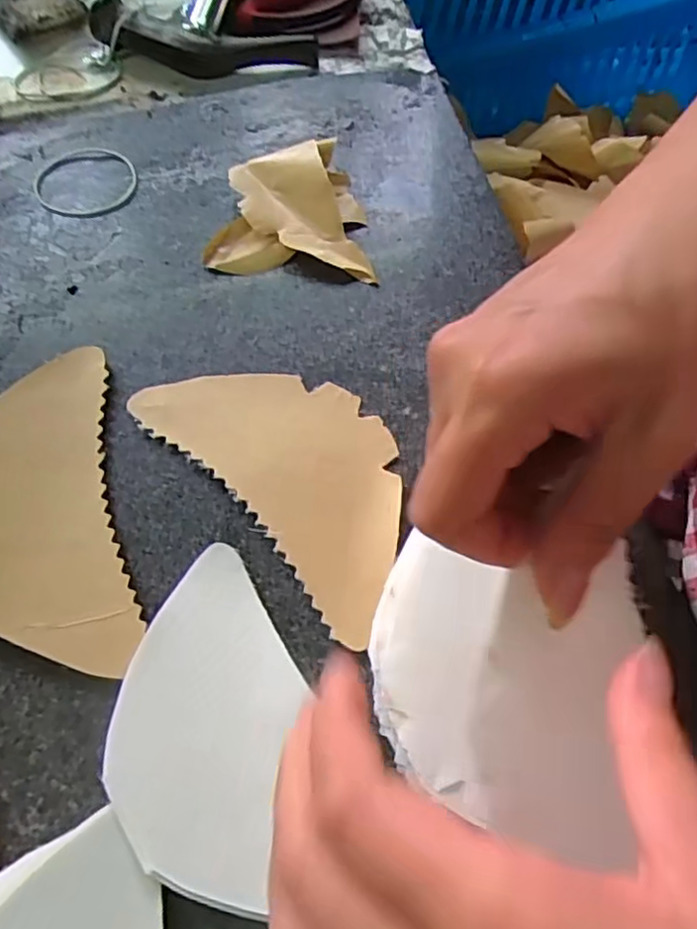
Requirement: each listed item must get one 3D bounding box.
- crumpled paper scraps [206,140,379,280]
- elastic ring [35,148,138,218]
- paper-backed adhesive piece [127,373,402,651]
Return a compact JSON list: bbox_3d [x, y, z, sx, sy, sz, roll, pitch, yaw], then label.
[{"bbox_3d":[-0.029,-0.137,0.352,0.082,0.014,0.079,3,66,2],"label":"crumpled paper scraps"},{"bbox_3d":[-0.147,-0.158,0.371,0.055,0.004,0.055,0,66,1],"label":"elastic ring"},{"bbox_3d":[-0.021,-0.002,0.293,0.076,0.004,0.145,-40,71,-19],"label":"paper-backed adhesive piece"}]

